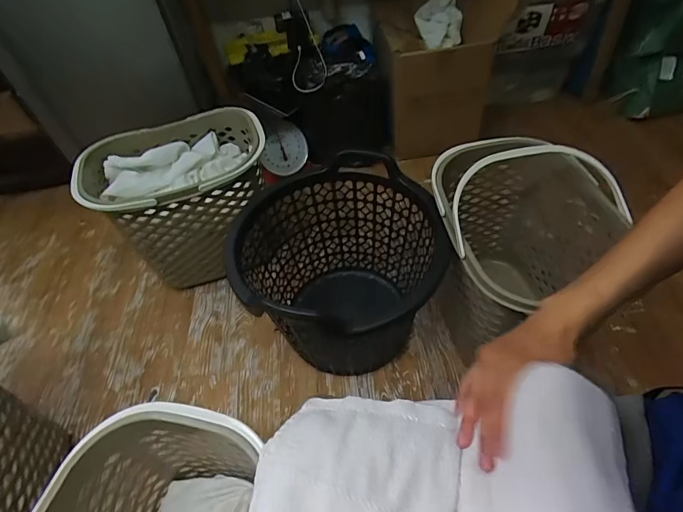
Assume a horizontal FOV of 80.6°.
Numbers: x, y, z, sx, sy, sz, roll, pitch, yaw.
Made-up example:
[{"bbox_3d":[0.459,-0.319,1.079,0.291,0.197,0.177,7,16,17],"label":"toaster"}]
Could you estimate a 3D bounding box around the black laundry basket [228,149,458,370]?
[{"bbox_3d":[0.000,0.049,0.953,0.419,0.372,0.444,-3,50,4],"label":"black laundry basket"}]

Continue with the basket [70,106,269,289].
[{"bbox_3d":[-0.423,-0.164,1.160,0.434,0.354,0.348,-8,49,0],"label":"basket"}]

